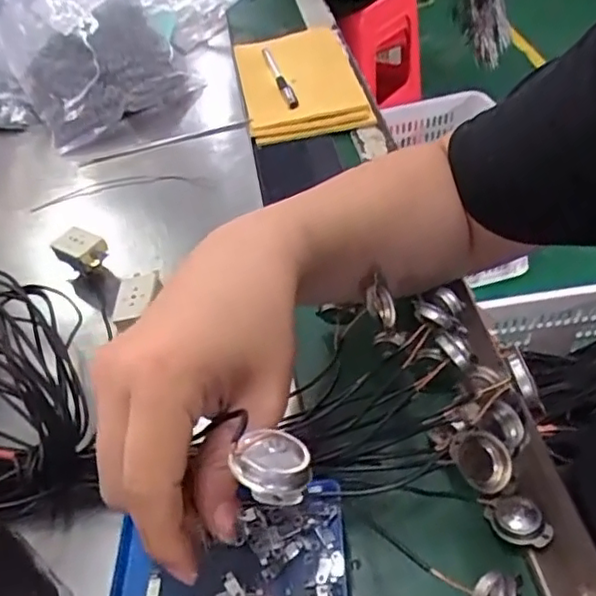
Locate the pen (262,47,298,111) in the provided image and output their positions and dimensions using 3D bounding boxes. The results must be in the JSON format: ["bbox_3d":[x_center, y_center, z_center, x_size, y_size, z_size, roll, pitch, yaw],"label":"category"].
[{"bbox_3d":[-0.023,-0.256,0.729,0.014,0.012,0.155,-13,45,-7],"label":"pen"}]

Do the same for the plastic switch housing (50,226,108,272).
[{"bbox_3d":[-0.163,-0.036,0.477,0.039,0.018,0.025,23,51,25],"label":"plastic switch housing"}]

